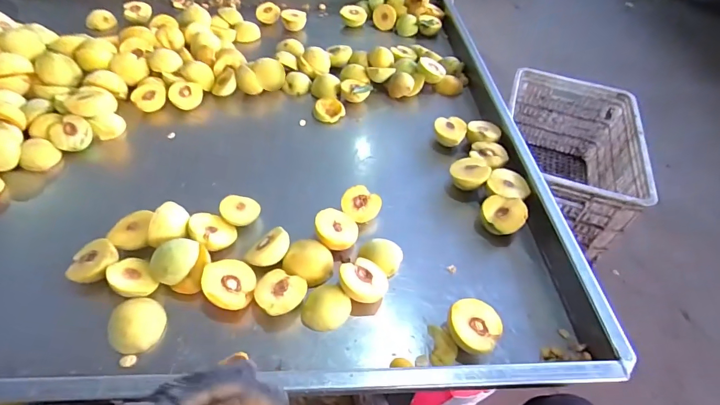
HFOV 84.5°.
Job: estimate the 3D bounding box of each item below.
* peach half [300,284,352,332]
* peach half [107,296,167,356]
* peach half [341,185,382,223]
[{"bbox_3d":[-0.043,0.135,0.509,0.056,0.027,0.055,3,48,-3],"label":"peach half"},{"bbox_3d":[-0.267,0.144,0.474,0.058,0.033,0.059,36,54,25],"label":"peach half"},{"bbox_3d":[0.000,0.007,0.625,0.060,0.038,0.054,32,53,22],"label":"peach half"}]

